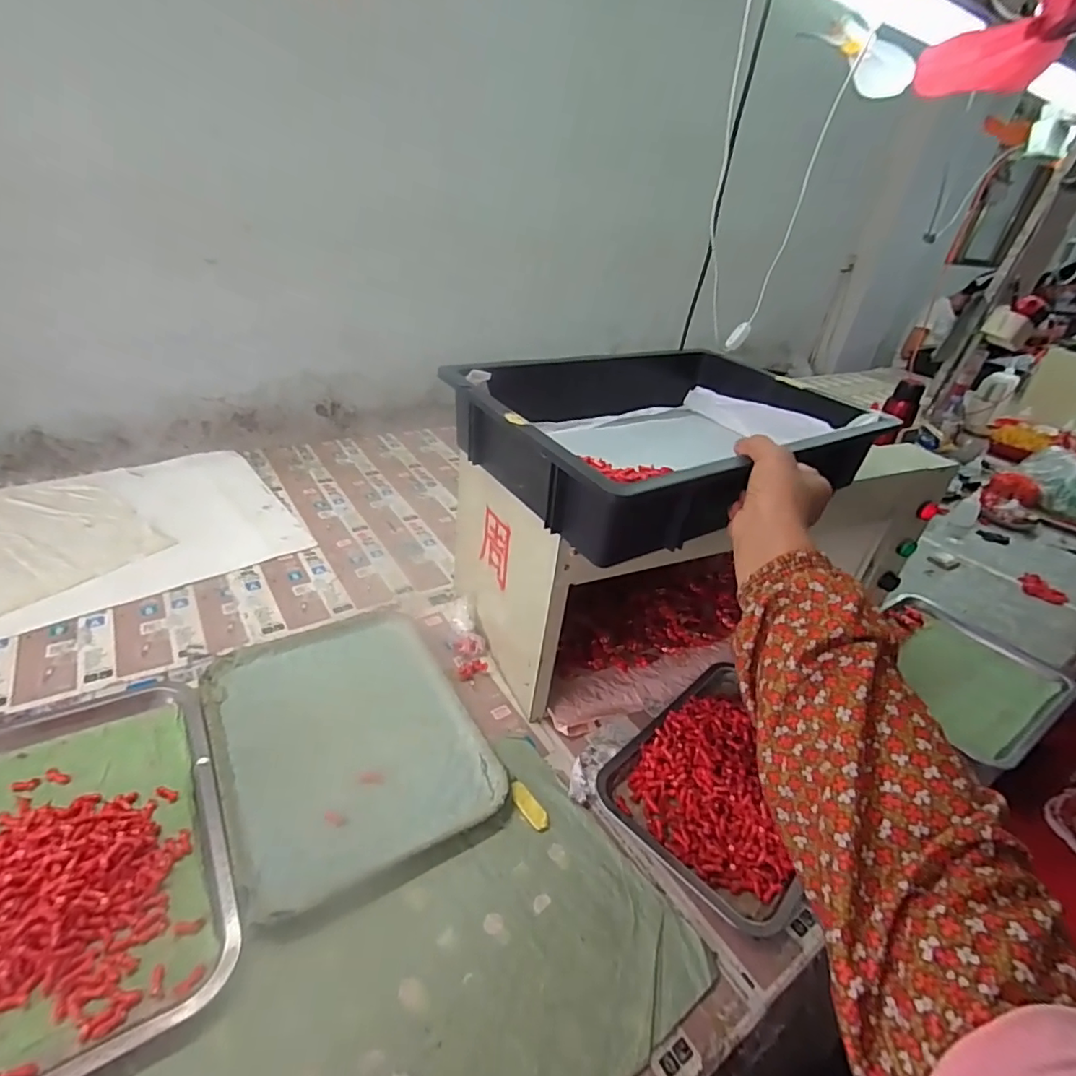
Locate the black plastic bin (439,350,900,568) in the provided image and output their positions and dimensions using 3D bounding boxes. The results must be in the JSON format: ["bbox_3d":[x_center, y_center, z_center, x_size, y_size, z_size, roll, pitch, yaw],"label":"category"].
[{"bbox_3d":[0.151,-0.115,0.650,0.435,0.101,0.295,-15,39,-30],"label":"black plastic bin"}]

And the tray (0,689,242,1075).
[{"bbox_3d":[-0.425,0.276,0.478,0.256,0.026,0.348,-14,39,-31],"label":"tray"}]

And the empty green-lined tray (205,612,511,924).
[{"bbox_3d":[-0.218,0.216,0.646,0.254,0.016,0.349,-14,39,-31],"label":"empty green-lined tray"}]

